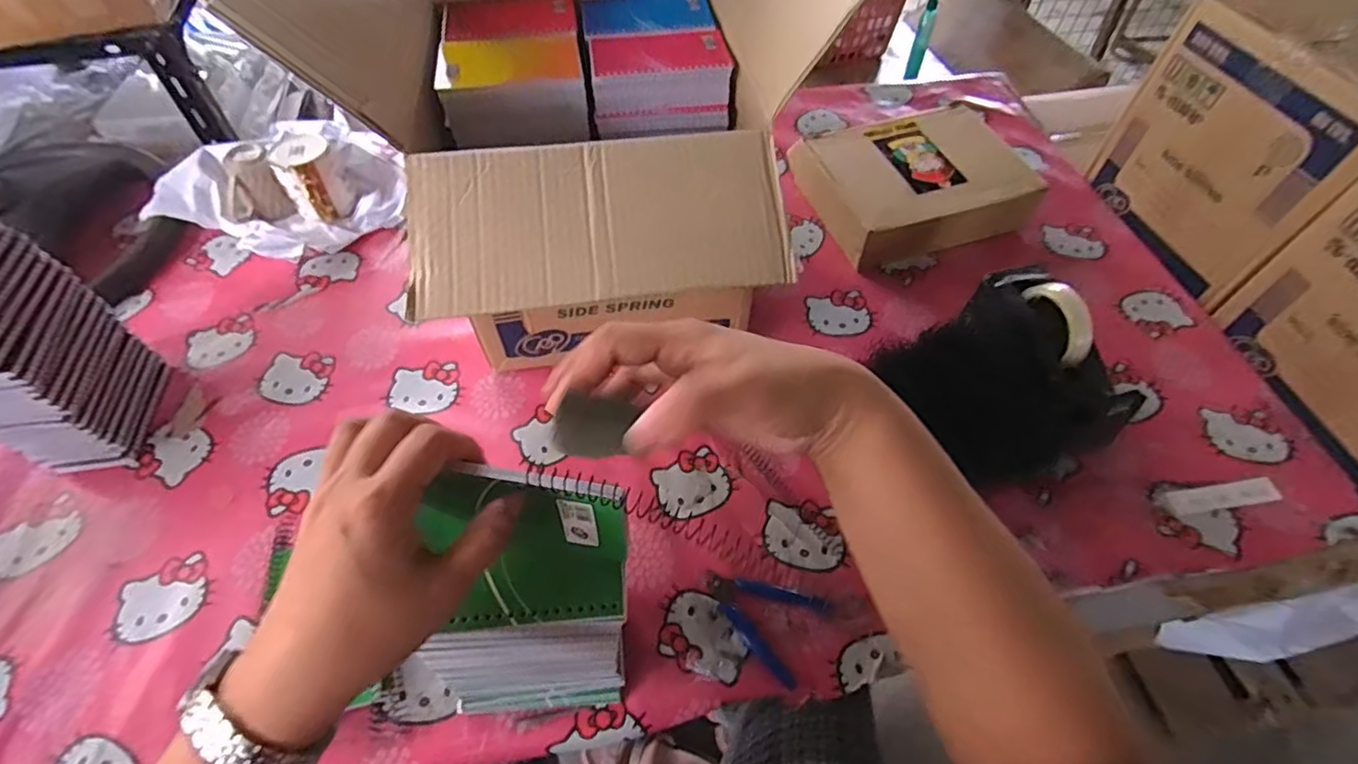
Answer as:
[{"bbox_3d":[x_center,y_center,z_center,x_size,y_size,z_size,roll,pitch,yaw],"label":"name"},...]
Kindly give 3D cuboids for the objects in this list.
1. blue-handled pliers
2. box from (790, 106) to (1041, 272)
[{"bbox_3d":[0.075,0.213,0.568,0.112,0.013,0.083,30,61,20],"label":"blue-handled pliers"},{"bbox_3d":[0.323,-0.280,0.858,0.267,0.082,0.216,-13,56,-8],"label":"box"}]

